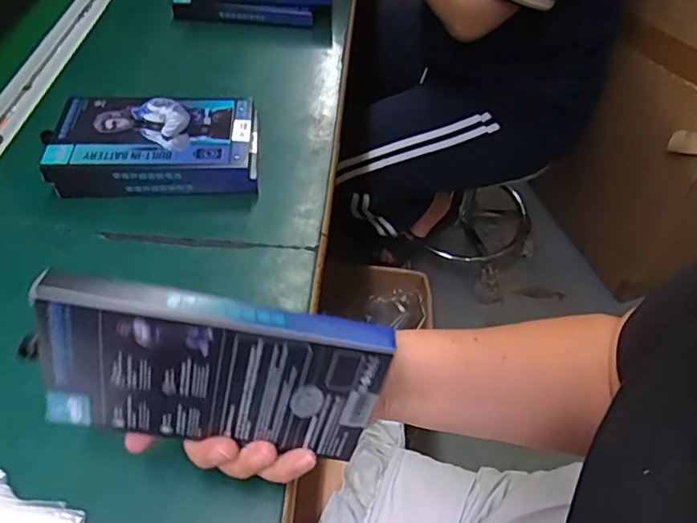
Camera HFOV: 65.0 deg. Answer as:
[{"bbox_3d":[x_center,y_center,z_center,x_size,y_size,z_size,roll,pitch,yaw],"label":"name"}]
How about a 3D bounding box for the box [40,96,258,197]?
[{"bbox_3d":[-0.169,-0.102,0.483,0.174,0.039,0.097,-4,51,-5],"label":"box"}]

